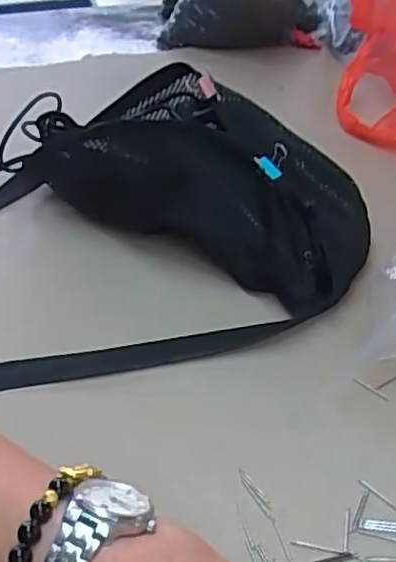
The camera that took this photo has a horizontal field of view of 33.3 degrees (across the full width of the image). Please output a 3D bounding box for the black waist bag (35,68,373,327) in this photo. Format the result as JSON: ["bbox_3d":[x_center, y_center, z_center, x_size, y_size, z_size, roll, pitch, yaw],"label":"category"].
[{"bbox_3d":[0.021,-0.086,0.503,0.250,0.091,0.156,26,47,31],"label":"black waist bag"}]

